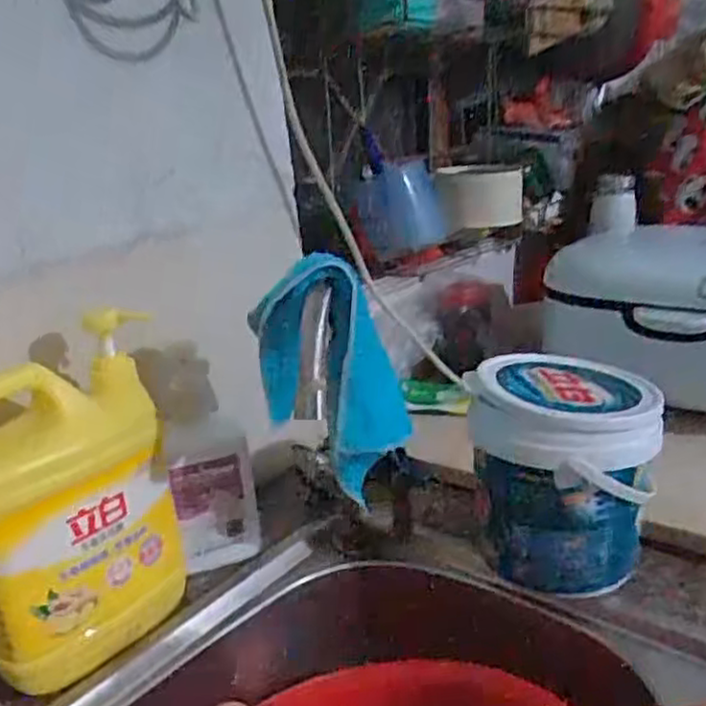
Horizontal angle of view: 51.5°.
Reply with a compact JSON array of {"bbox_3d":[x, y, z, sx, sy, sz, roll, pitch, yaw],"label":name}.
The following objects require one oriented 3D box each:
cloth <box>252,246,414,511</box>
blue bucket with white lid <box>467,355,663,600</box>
[{"bbox_3d":[-0.014,0.017,0.520,0.101,0.168,0.059,-7,18,-5],"label":"cloth"},{"bbox_3d":[0.159,0.097,0.578,0.119,0.160,0.127,-5,18,2],"label":"blue bucket with white lid"}]

